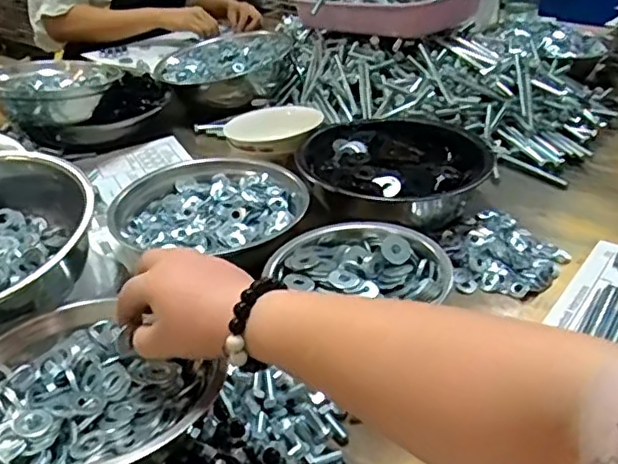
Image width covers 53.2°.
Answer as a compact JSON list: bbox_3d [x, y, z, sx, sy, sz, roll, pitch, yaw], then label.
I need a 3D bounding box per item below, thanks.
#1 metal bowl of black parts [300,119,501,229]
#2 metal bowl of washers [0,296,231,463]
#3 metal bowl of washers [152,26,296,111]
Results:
[{"bbox_3d":[0.101,-0.082,0.784,0.201,0.055,0.225,31,41,33],"label":"metal bowl of black parts"},{"bbox_3d":[-0.160,0.102,0.415,0.168,0.044,0.153,4,33,-2],"label":"metal bowl of washers"},{"bbox_3d":[-0.157,-0.299,1.119,0.232,0.083,0.200,9,34,15],"label":"metal bowl of washers"}]

